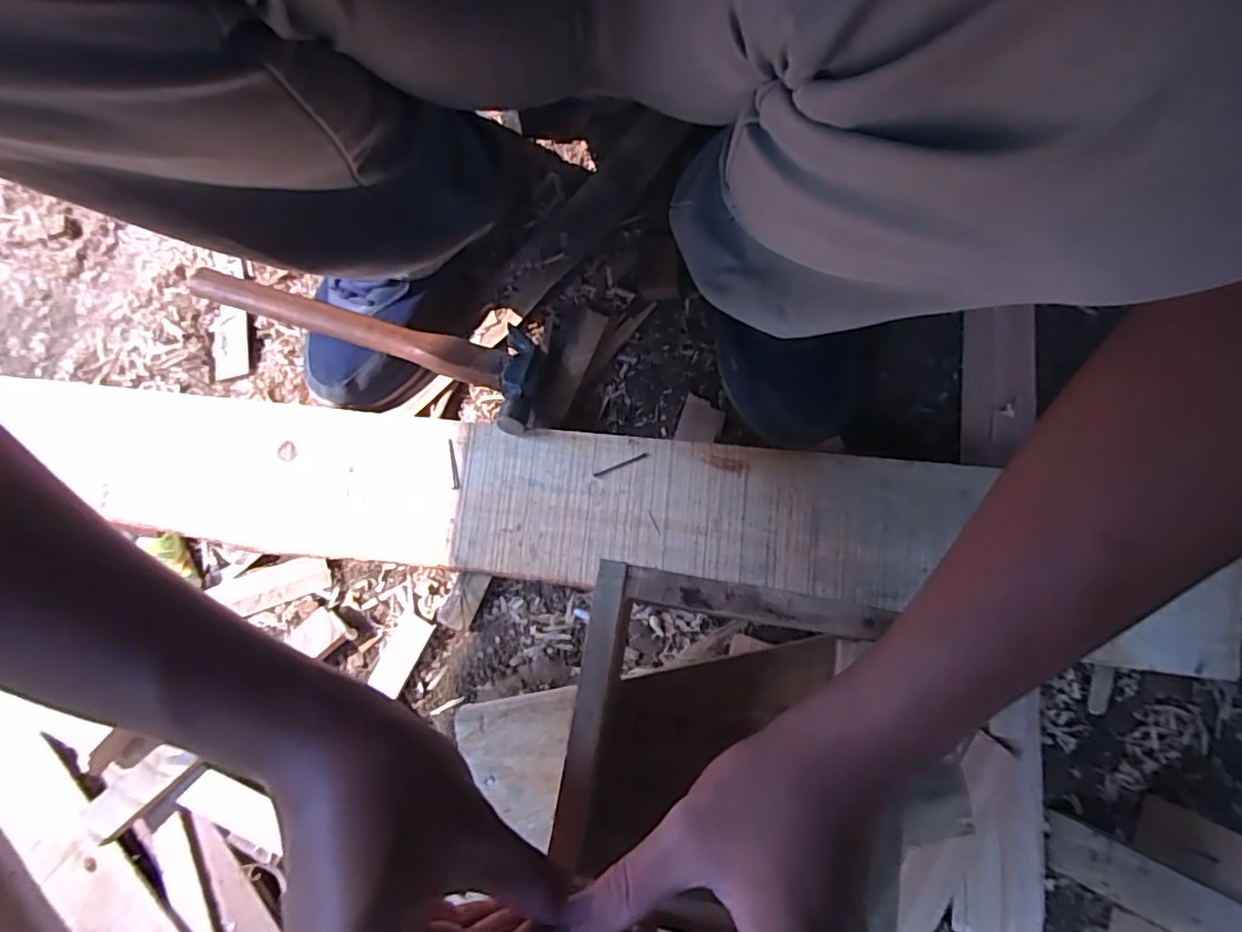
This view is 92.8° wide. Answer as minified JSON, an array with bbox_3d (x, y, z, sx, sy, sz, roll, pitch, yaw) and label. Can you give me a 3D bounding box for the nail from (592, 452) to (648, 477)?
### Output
[{"bbox_3d":[0.000,0.000,0.465,0.045,0.005,0.005,-20,79,-3],"label":"nail"}]

